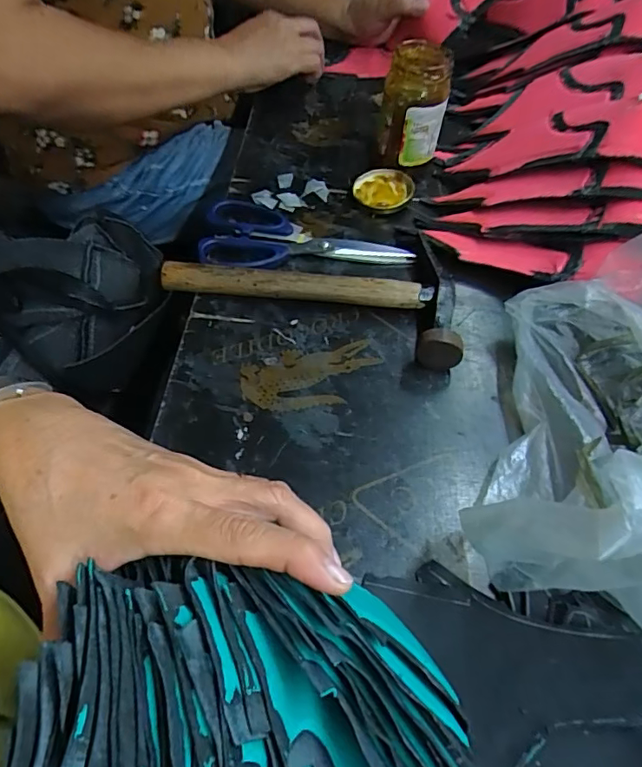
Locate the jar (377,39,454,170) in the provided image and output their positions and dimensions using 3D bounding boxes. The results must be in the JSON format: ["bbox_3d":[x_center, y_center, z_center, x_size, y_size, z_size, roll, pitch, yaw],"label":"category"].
[{"bbox_3d":[0.087,-0.256,0.486,0.057,0.111,0.057,1,56,-2],"label":"jar"}]

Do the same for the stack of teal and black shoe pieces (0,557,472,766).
[{"bbox_3d":[-0.019,0.151,0.194,0.162,0.099,0.151,-4,58,-4],"label":"stack of teal and black shoe pieces"}]

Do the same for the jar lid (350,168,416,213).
[{"bbox_3d":[0.061,-0.188,0.499,0.057,0.015,0.047,-2,56,-5],"label":"jar lid"}]

